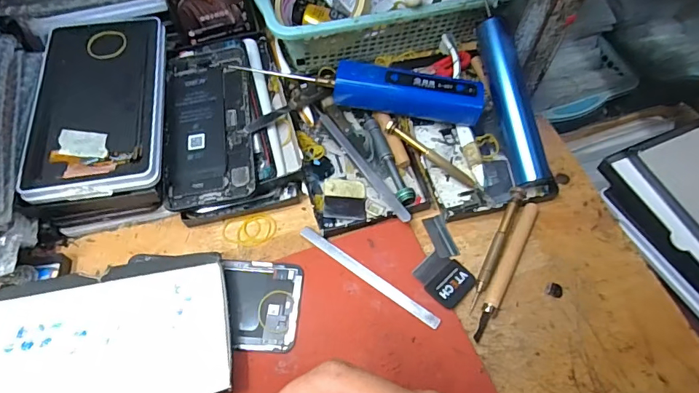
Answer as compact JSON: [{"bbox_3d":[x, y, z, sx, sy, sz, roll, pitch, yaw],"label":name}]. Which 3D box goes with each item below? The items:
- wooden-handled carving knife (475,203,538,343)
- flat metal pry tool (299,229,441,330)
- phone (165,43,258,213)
[{"bbox_3d":[0.125,0.056,0.357,0.013,0.007,0.124,26,64,13],"label":"wooden-handled carving knife"},{"bbox_3d":[0.014,0.062,0.356,0.130,0.004,0.009,33,64,18],"label":"flat metal pry tool"},{"bbox_3d":[-0.124,-0.072,0.397,0.076,0.008,0.165,-6,61,-4],"label":"phone"}]

